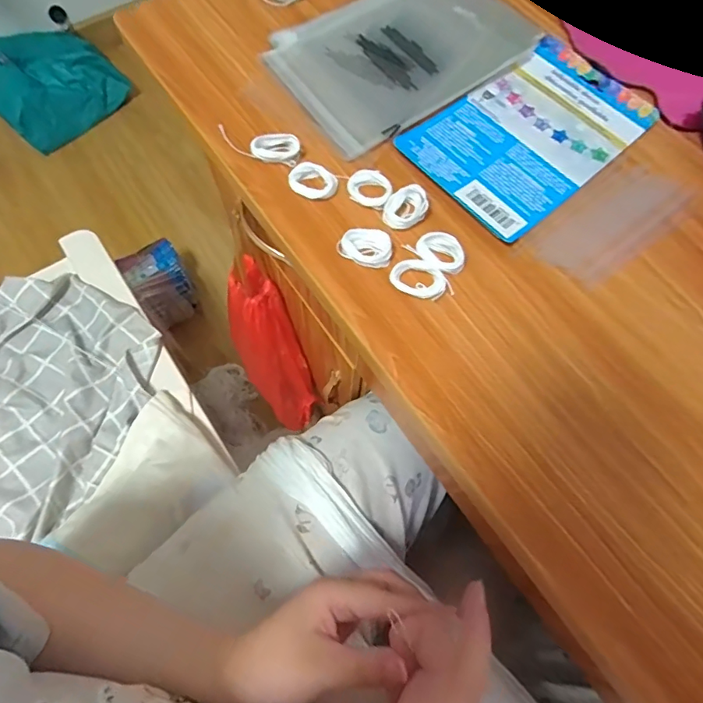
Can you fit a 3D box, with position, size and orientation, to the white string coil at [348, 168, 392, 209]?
[{"bbox_3d":[0.013,-0.117,0.340,0.030,0.008,0.030,0,69,0],"label":"white string coil"}]

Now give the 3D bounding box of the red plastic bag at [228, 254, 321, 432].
[{"bbox_3d":[-0.112,0.005,0.678,0.082,0.324,0.052,-16,52,-1],"label":"red plastic bag"}]

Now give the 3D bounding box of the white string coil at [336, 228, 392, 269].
[{"bbox_3d":[0.009,-0.069,0.321,0.035,0.013,0.022,2,69,0],"label":"white string coil"}]

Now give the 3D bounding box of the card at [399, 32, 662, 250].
[{"bbox_3d":[0.136,-0.167,0.365,0.180,0.007,0.114,-40,75,-16],"label":"card"}]

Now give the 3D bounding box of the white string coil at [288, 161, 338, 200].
[{"bbox_3d":[-0.028,-0.122,0.344,0.033,0.007,0.029,43,75,14],"label":"white string coil"}]

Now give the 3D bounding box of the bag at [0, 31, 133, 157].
[{"bbox_3d":[-0.824,-0.744,1.284,0.292,0.098,0.316,41,73,13],"label":"bag"}]

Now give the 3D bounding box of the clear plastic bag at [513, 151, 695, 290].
[{"bbox_3d":[0.182,-0.093,0.338,0.124,0.005,0.061,-41,75,-14],"label":"clear plastic bag"}]

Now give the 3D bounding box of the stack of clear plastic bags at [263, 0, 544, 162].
[{"bbox_3d":[0.043,-0.249,0.392,0.202,0.004,0.138,-32,73,-12],"label":"stack of clear plastic bags"}]

